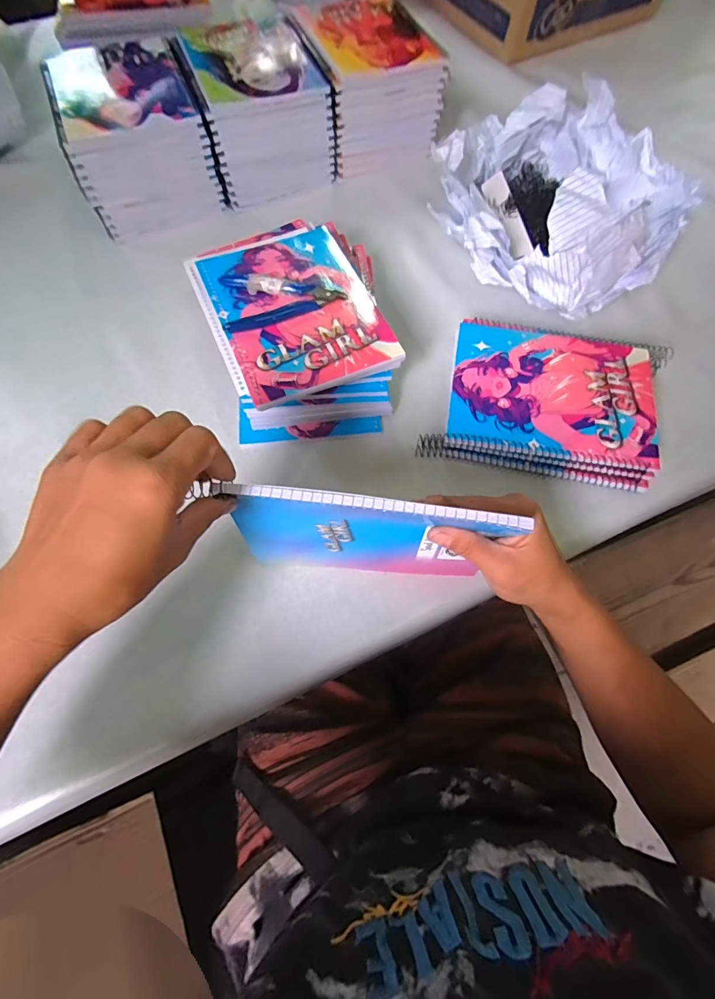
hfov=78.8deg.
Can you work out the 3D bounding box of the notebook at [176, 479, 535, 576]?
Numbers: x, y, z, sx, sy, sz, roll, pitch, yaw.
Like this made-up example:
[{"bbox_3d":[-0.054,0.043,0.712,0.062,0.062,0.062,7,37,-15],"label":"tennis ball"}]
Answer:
[{"bbox_3d":[0.000,0.030,0.323,0.188,0.134,0.014,4,66,1],"label":"notebook"}]

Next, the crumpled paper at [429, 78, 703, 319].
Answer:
[{"bbox_3d":[0.226,-0.349,0.521,0.240,0.120,0.279,-9,69,-4],"label":"crumpled paper"}]

